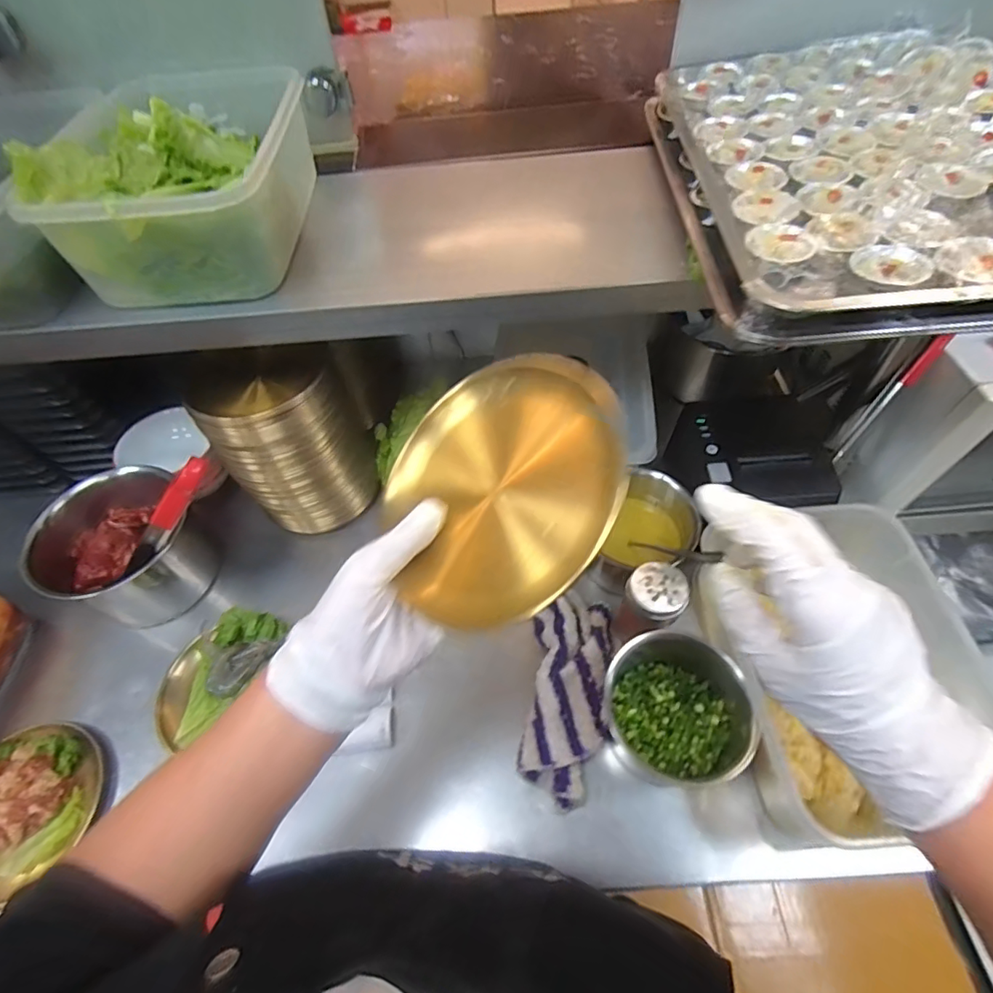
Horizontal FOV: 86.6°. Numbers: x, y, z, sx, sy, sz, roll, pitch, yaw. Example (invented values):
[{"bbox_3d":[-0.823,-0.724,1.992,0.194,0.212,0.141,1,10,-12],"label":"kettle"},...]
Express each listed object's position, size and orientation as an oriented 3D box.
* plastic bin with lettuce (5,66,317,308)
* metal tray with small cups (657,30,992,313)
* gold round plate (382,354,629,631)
[{"bbox_3d":[-0.305,-0.338,0.556,0.215,0.106,0.319,0,55,4],"label":"plastic bin with lettuce"},{"bbox_3d":[0.369,-0.333,0.505,0.359,0.044,0.471,-1,55,3],"label":"metal tray with small cups"},{"bbox_3d":[-0.001,-0.007,0.316,0.161,0.012,0.158,-13,67,32],"label":"gold round plate"}]

